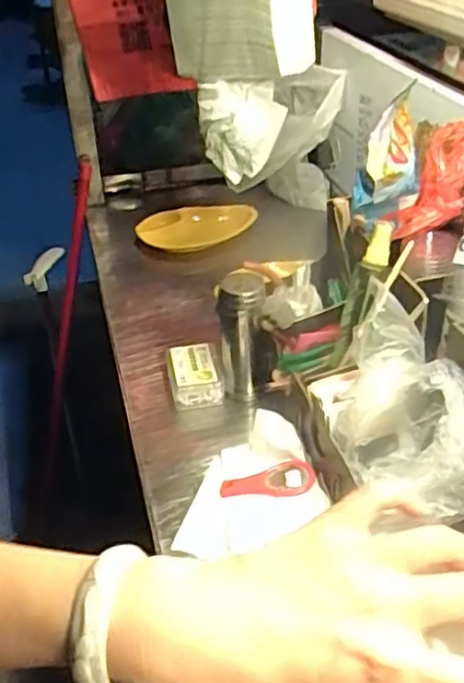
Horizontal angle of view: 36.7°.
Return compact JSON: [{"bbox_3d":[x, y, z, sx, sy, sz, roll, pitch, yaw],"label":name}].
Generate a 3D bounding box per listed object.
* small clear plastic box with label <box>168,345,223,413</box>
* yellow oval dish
[{"bbox_3d":[-0.045,0.036,0.831,0.059,0.039,0.080,-8,37,-7],"label":"small clear plastic box with label"},{"bbox_3d":[-0.054,-0.180,1.123,0.187,0.033,0.102,-11,38,-10],"label":"yellow oval dish"}]

